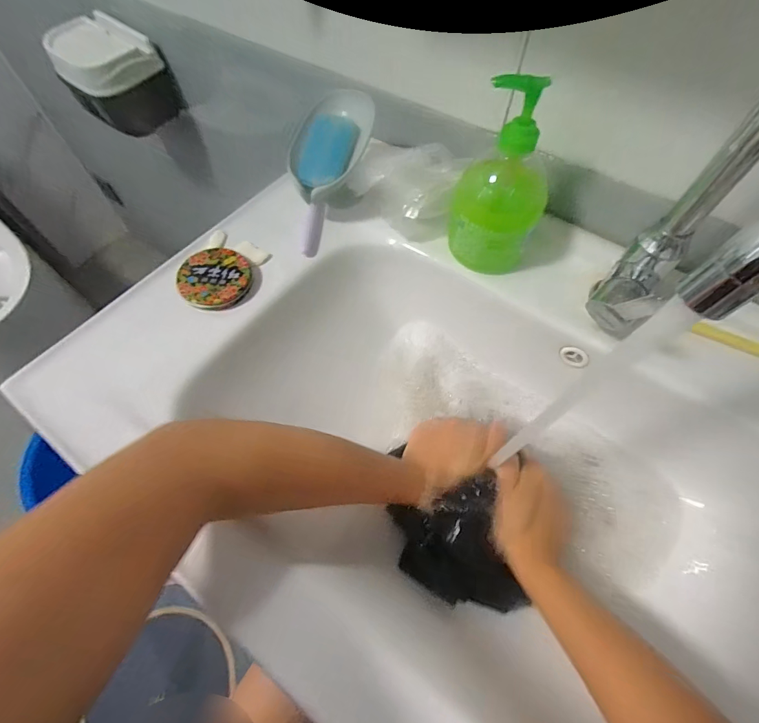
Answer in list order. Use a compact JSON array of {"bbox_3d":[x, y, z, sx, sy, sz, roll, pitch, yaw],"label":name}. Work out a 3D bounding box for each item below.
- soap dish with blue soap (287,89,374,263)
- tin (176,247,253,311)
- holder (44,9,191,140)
[{"bbox_3d":[-0.061,-0.205,0.425,0.078,0.034,0.168,23,103,13],"label":"soap dish with blue soap"},{"bbox_3d":[-0.171,-0.086,0.400,0.070,0.014,0.074,0,61,1],"label":"tin"},{"bbox_3d":[-0.447,-0.490,0.679,0.161,0.139,0.118,-27,64,-13],"label":"holder"}]

